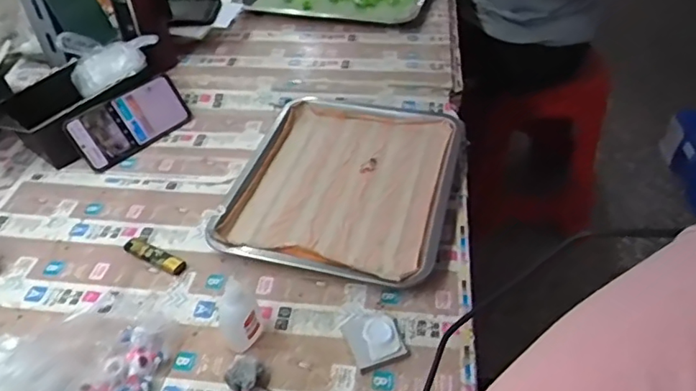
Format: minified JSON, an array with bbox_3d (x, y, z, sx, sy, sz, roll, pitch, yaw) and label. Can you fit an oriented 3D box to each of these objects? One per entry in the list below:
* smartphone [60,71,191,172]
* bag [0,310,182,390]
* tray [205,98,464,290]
[{"bbox_3d":[-0.306,-0.105,0.757,0.161,0.079,0.009,-40,19,-31],"label":"smartphone"},{"bbox_3d":[-0.225,0.144,0.468,0.107,0.097,0.153,17,46,19],"label":"bag"},{"bbox_3d":[0.002,-0.019,0.690,0.257,0.038,0.313,12,45,13],"label":"tray"}]

